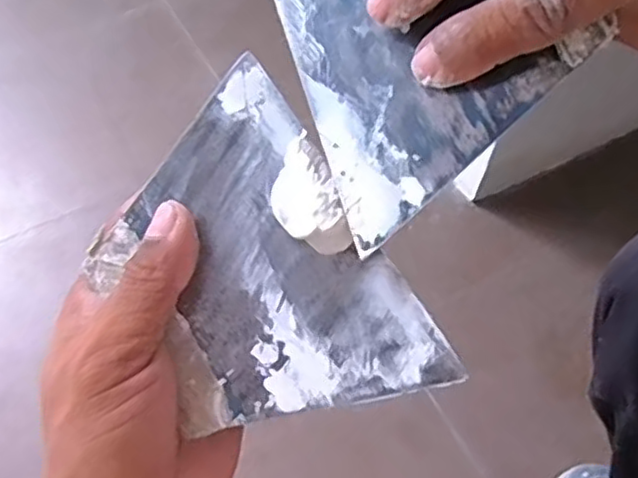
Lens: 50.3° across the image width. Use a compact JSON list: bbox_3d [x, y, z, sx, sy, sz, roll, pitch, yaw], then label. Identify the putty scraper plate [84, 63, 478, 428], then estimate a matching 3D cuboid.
[{"bbox_3d":[-0.025,0.014,0.250,0.094,0.012,0.134,-37,77,5],"label":"putty scraper plate"}]

